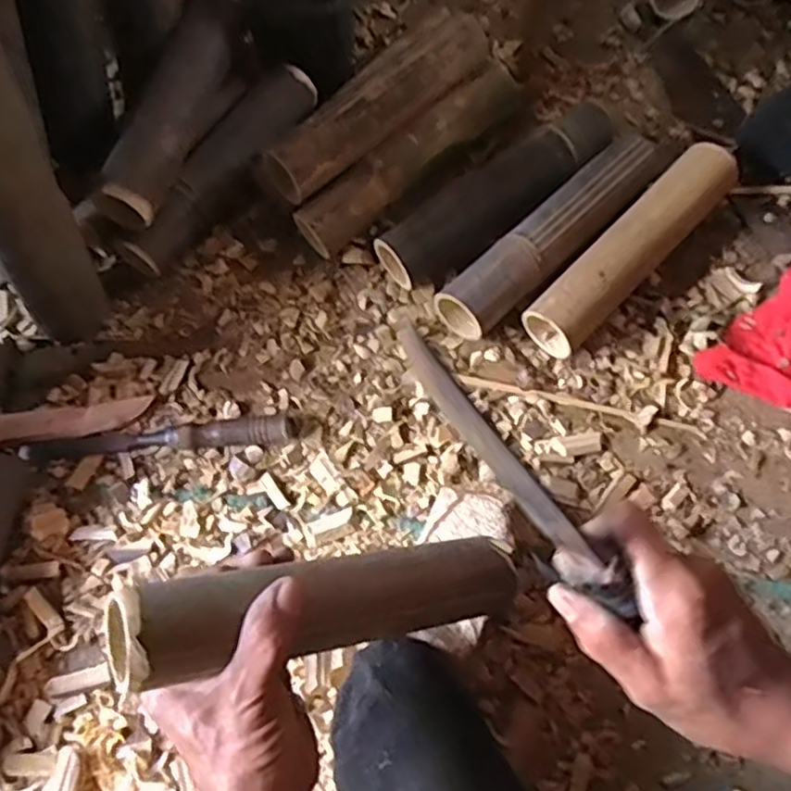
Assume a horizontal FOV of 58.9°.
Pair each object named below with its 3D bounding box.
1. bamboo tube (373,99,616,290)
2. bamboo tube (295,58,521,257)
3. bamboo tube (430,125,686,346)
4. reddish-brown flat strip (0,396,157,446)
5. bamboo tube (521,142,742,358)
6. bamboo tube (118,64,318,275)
[{"bbox_3d":[0.102,-0.204,0.693,0.269,0.059,0.065,-38,73,-13],"label":"bamboo tube"},{"bbox_3d":[0.019,-0.241,0.715,0.275,0.060,0.053,-41,74,-13],"label":"bamboo tube"},{"bbox_3d":[0.172,-0.173,0.681,0.317,0.057,0.056,-42,74,-14],"label":"bamboo tube"},{"bbox_3d":[-0.350,0.029,0.640,0.243,0.016,0.035,-7,69,-2],"label":"reddish-brown flat strip"},{"bbox_3d":[0.227,-0.139,0.665,0.056,0.061,0.260,42,75,15],"label":"bamboo tube"},{"bbox_3d":[-0.175,-0.230,0.705,0.050,0.054,0.261,31,72,12],"label":"bamboo tube"}]

